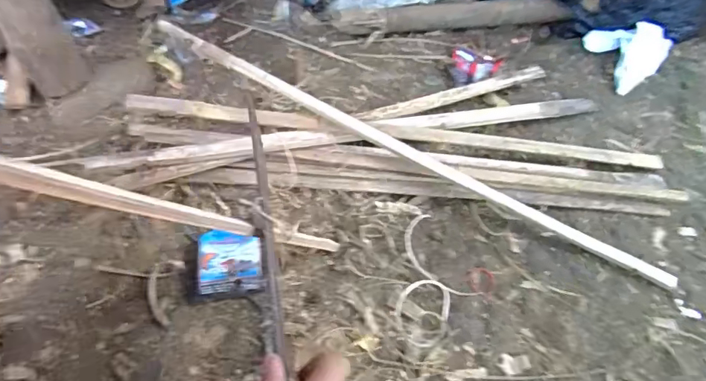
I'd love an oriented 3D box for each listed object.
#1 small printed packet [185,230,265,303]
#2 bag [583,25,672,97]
[{"bbox_3d":[-0.146,0.083,0.563,0.085,0.017,0.074,-8,65,-8],"label":"small printed packet"},{"bbox_3d":[0.436,-0.220,0.776,0.116,0.036,0.114,-18,61,-14],"label":"bag"}]

